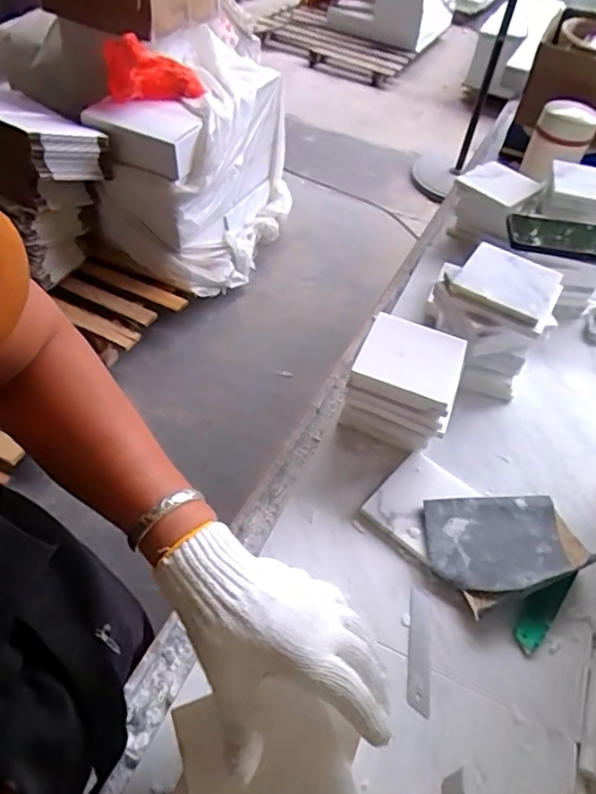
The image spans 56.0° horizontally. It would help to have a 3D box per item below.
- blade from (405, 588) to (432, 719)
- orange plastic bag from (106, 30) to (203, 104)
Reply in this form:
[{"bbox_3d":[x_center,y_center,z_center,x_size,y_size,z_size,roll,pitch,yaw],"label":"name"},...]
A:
[{"bbox_3d":[0.106,0.220,0.488,0.021,0.004,0.100,11,49,3],"label":"blade"},{"bbox_3d":[-0.417,-0.940,1.614,0.255,0.141,0.122,-11,53,-14],"label":"orange plastic bag"}]

